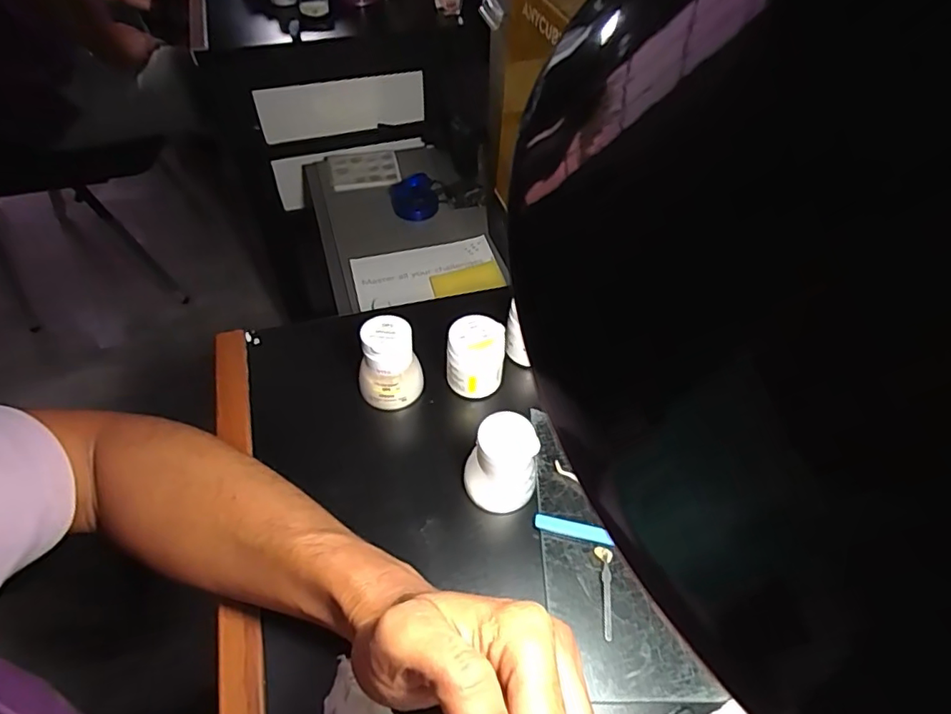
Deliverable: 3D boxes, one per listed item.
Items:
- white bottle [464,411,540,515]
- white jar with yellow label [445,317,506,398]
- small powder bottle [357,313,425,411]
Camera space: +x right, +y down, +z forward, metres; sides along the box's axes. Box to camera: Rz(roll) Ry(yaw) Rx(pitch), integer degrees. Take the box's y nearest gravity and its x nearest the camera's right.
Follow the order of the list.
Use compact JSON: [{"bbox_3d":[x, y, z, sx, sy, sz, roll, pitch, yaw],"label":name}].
[{"bbox_3d":[0.018,0.072,0.375,0.046,0.060,0.041,5,51,2],"label":"white bottle"},{"bbox_3d":[0.000,0.003,0.438,0.044,0.063,0.041,1,51,-1],"label":"white jar with yellow label"},{"bbox_3d":[-0.066,0.009,0.429,0.048,0.076,0.040,-7,52,-7],"label":"small powder bottle"}]

